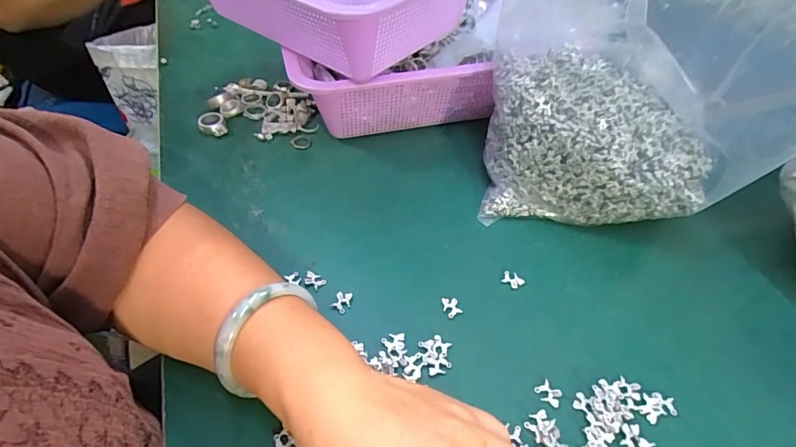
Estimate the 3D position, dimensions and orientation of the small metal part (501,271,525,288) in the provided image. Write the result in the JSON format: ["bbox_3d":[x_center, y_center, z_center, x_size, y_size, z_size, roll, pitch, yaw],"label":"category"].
[{"bbox_3d":[0.089,0.044,0.333,0.016,0.004,0.011,20,51,17],"label":"small metal part"}]

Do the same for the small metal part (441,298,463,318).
[{"bbox_3d":[0.039,0.060,0.315,0.012,0.004,0.015,-16,50,-14],"label":"small metal part"}]

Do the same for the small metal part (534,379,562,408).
[{"bbox_3d":[0.096,0.108,0.274,0.013,0.004,0.016,-36,57,-28],"label":"small metal part"}]

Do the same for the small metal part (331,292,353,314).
[{"bbox_3d":[-0.041,0.058,0.318,0.011,0.007,0.016,18,50,15],"label":"small metal part"}]

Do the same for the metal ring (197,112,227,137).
[{"bbox_3d":[-0.192,-0.101,0.447,0.025,0.014,0.031,-21,51,-18],"label":"metal ring"}]

